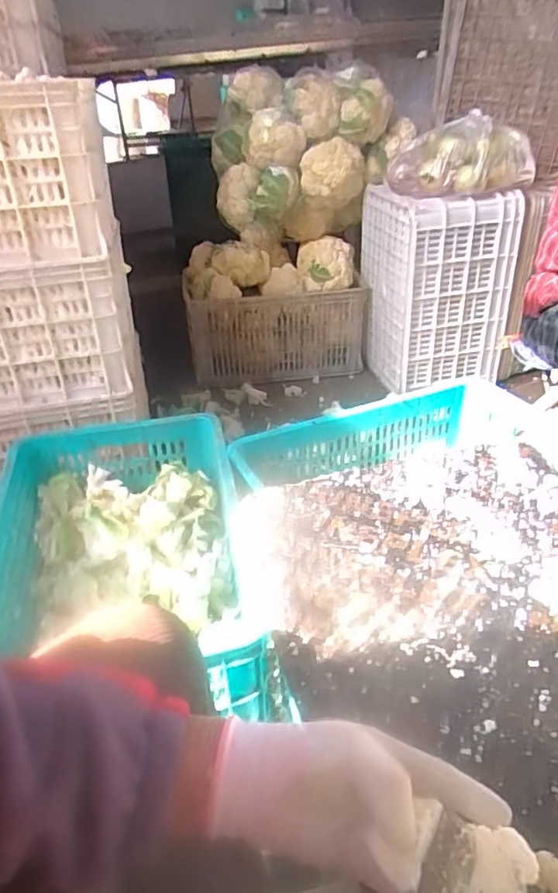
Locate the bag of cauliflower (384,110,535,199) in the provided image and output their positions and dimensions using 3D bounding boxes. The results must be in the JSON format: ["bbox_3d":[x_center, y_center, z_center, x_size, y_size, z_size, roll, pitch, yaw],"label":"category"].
[{"bbox_3d":[0.441,-0.704,1.419,0.305,0.148,0.210,-16,35,-20],"label":"bag of cauliflower"}]

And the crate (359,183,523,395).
[{"bbox_3d":[0.418,-0.439,1.617,0.323,0.480,0.297,-7,33,-7],"label":"crate"}]

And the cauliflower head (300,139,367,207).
[{"bbox_3d":[0.150,-0.746,1.600,0.166,0.153,0.143,4,34,9],"label":"cauliflower head"}]

